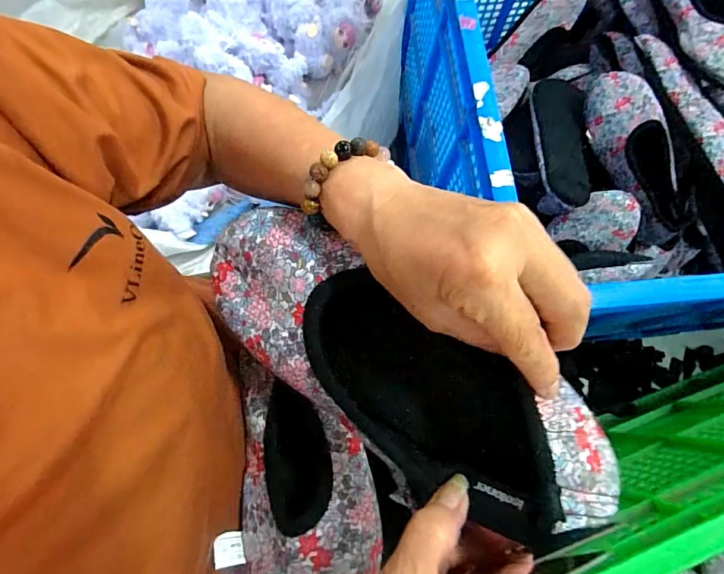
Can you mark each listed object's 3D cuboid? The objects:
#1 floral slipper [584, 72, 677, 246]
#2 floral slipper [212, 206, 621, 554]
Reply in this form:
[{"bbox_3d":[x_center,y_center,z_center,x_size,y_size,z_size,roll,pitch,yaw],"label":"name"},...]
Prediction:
[{"bbox_3d":[0.415,-0.191,0.649,0.082,0.055,0.267,-25,96,-8],"label":"floral slipper"},{"bbox_3d":[0.011,0.043,0.239,0.258,0.045,0.082,33,76,21],"label":"floral slipper"}]

